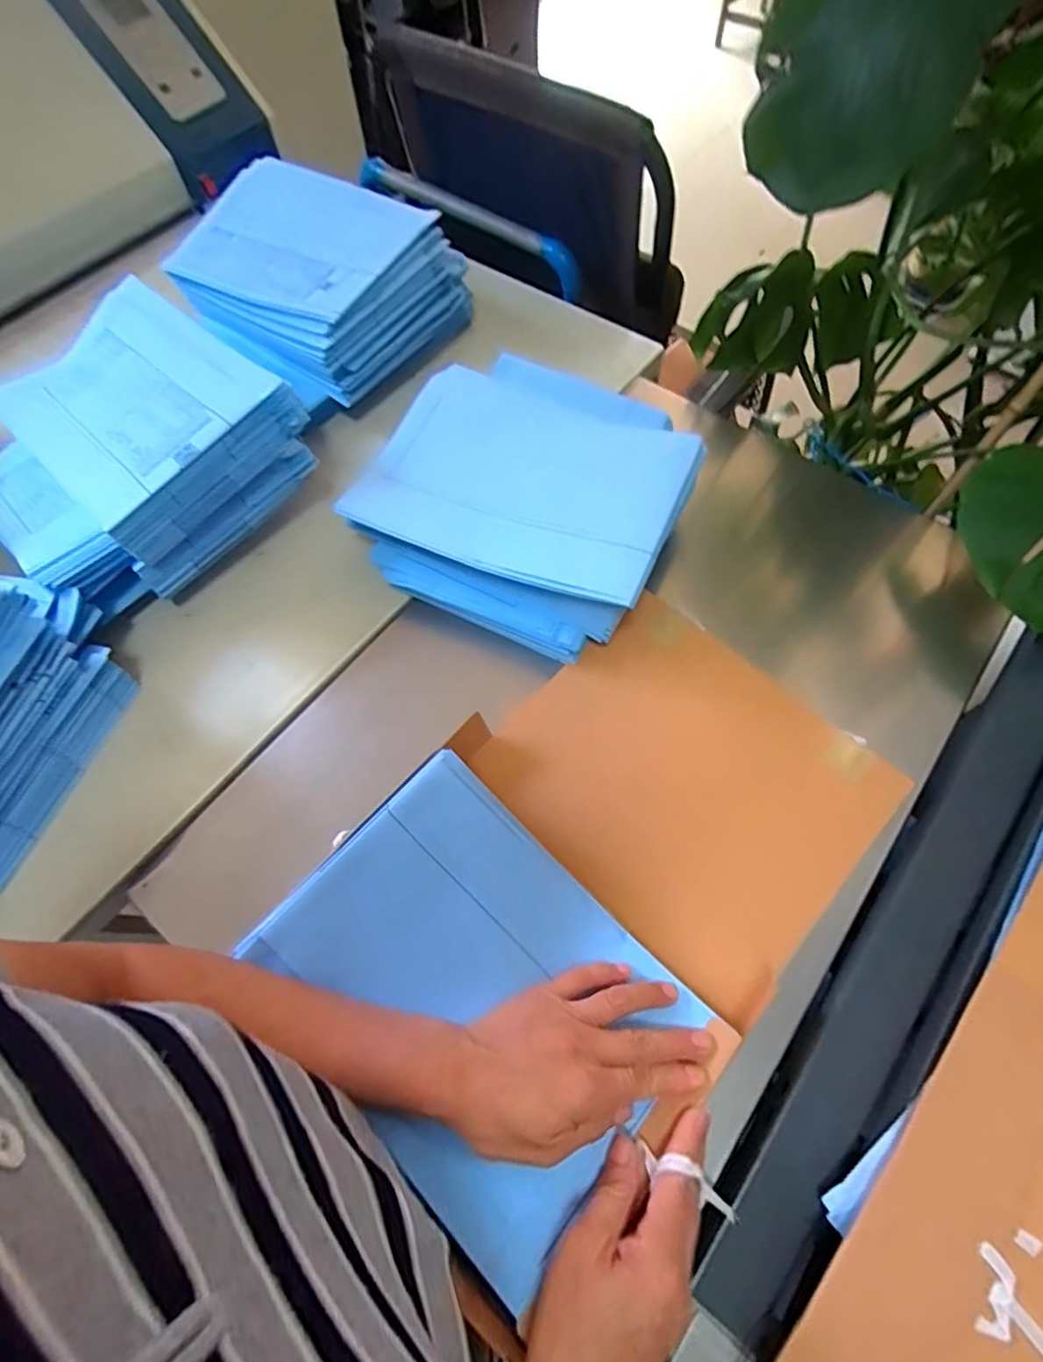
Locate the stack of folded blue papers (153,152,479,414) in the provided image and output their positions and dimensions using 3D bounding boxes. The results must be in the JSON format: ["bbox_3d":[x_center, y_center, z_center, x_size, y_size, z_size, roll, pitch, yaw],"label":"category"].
[{"bbox_3d":[-0.260,-0.503,0.738,0.317,0.110,0.246,37,71,17],"label":"stack of folded blue papers"}]

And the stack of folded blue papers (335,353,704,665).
[{"bbox_3d":[0.010,-0.201,0.609,0.298,0.092,0.292,23,68,12],"label":"stack of folded blue papers"}]

